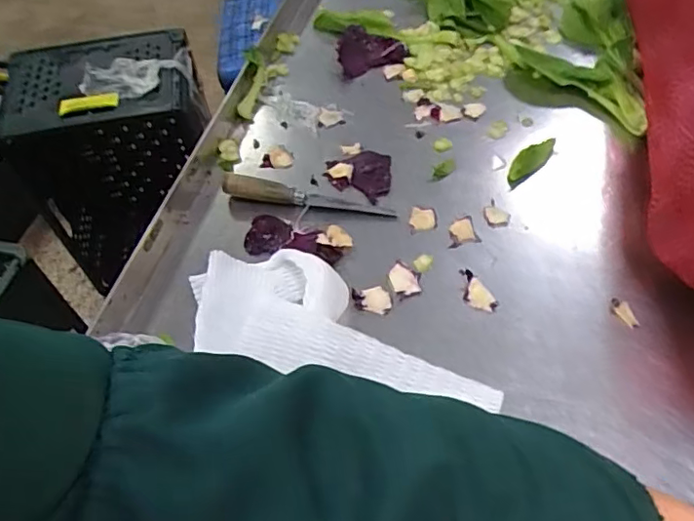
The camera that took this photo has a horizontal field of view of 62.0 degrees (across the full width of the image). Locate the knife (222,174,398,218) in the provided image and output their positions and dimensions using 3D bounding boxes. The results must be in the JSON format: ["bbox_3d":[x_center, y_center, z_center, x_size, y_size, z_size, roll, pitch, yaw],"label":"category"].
[{"bbox_3d":[-0.045,-0.077,0.678,0.199,0.030,0.025,6,54,8],"label":"knife"}]

